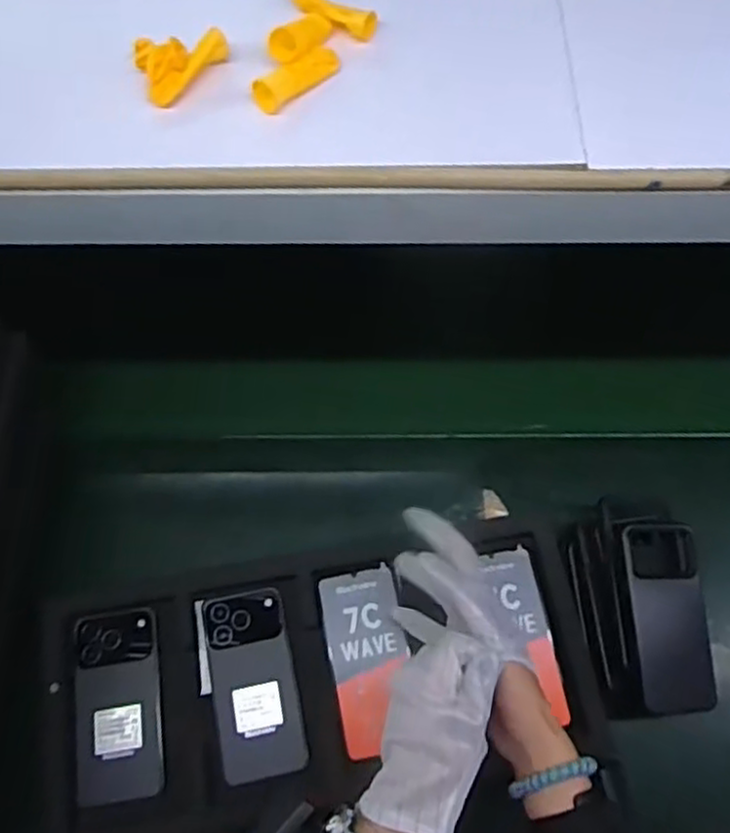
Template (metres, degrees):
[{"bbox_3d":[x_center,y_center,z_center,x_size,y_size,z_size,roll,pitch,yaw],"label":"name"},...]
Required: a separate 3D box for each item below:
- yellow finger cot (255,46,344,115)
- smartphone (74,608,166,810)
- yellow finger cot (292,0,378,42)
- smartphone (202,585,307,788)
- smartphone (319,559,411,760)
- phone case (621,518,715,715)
[{"bbox_3d":[-0.041,-0.205,0.437,0.057,0.015,0.018,-37,72,-15],"label":"yellow finger cot"},{"bbox_3d":[-0.218,0.254,0.643,0.071,0.012,0.156,-9,67,-4],"label":"smartphone"},{"bbox_3d":[-0.020,-0.257,0.460,0.063,0.010,0.019,30,70,12],"label":"yellow finger cot"},{"bbox_3d":[-0.101,0.240,0.659,0.073,0.009,0.160,-11,67,-5],"label":"smartphone"},{"bbox_3d":[0.004,0.221,0.663,0.069,0.009,0.154,-10,67,-5],"label":"smartphone"},{"bbox_3d":[0.278,0.182,0.666,0.084,0.012,0.166,4,74,-25],"label":"phone case"}]

